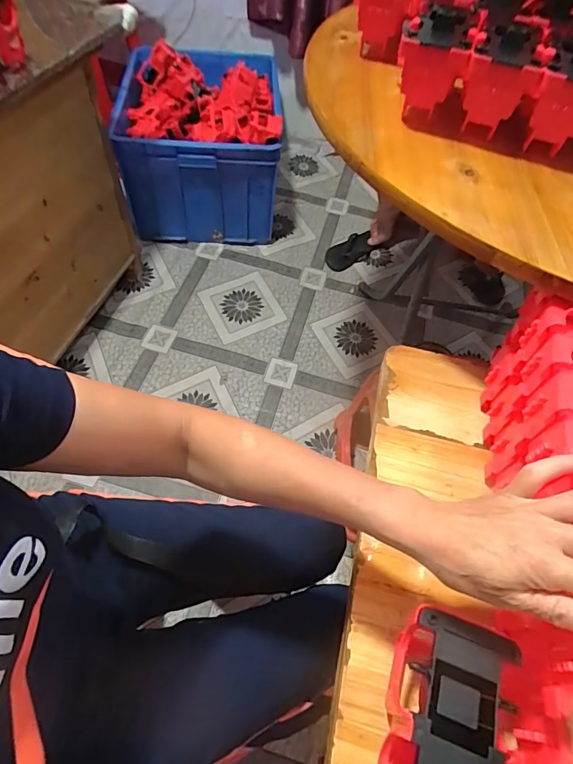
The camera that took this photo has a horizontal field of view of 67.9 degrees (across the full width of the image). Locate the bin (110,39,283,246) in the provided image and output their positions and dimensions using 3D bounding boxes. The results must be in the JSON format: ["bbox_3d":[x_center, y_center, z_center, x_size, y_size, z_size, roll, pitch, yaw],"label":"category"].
[{"bbox_3d":[-0.284,-0.819,1.454,0.499,0.333,0.614,-1,57,-7],"label":"bin"}]

